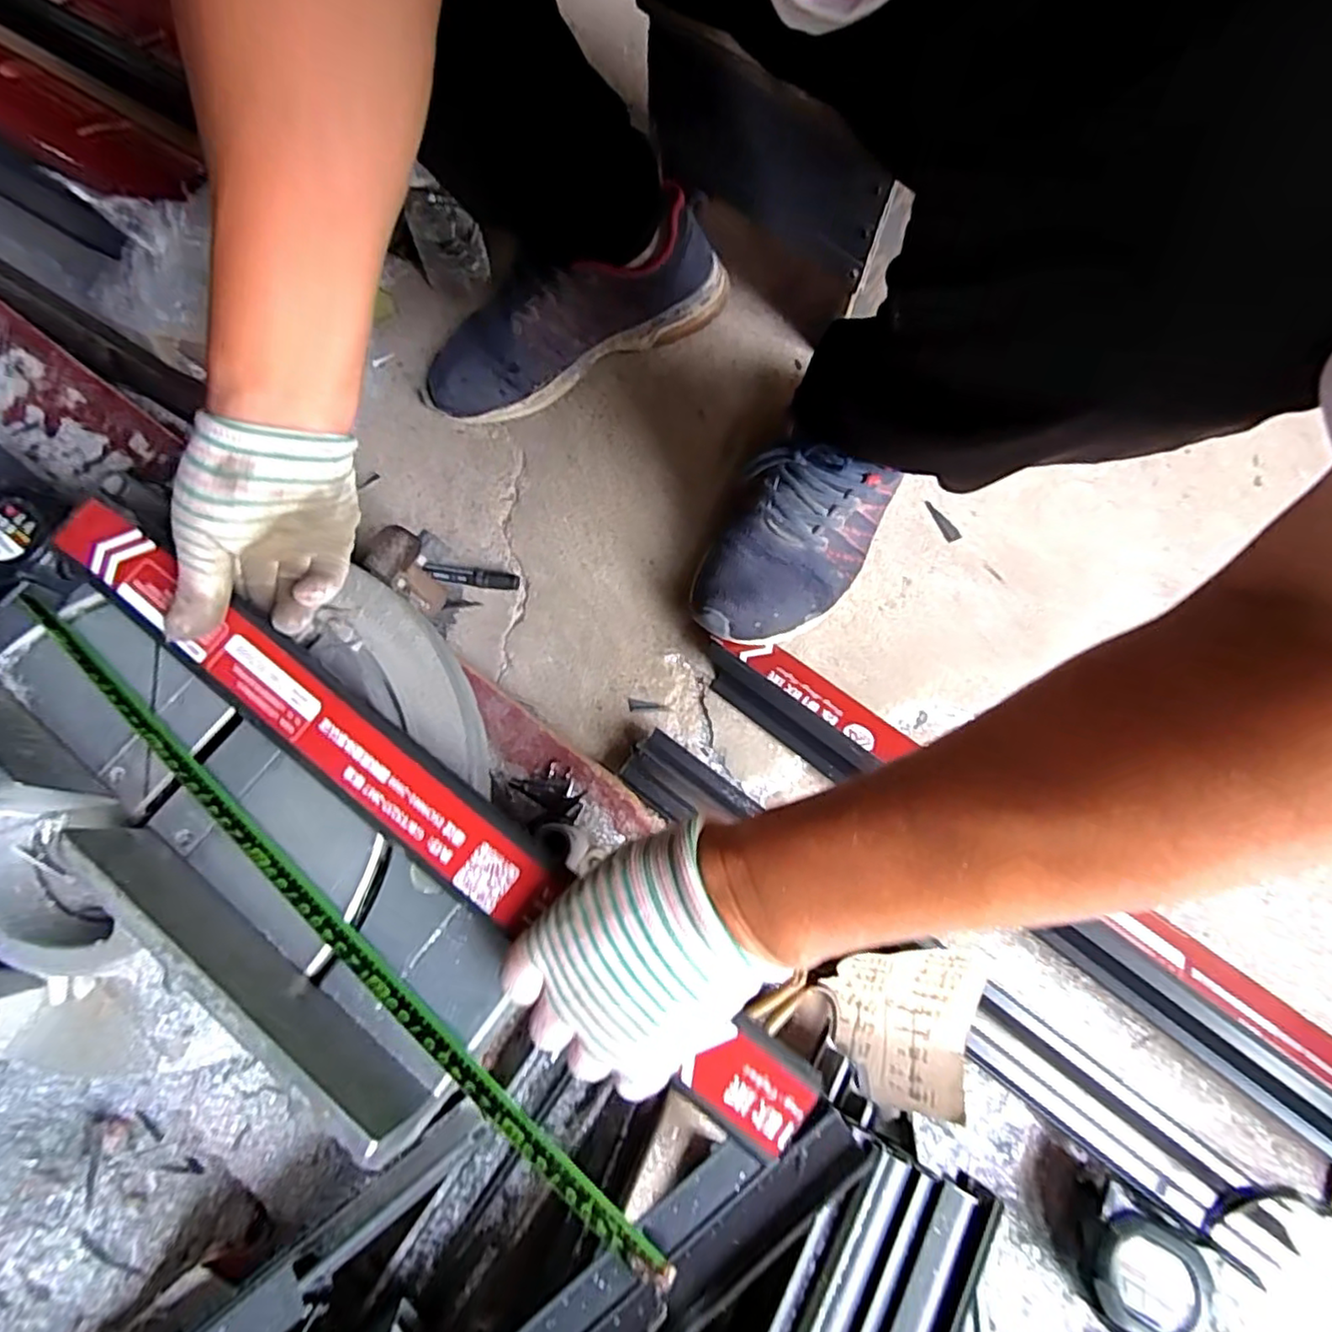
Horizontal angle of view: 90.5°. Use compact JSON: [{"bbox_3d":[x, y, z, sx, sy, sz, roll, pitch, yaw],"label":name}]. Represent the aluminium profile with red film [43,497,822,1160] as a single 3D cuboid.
[{"bbox_3d":[-0.147,0.072,0.372,0.516,0.054,0.054,35,74,10],"label":"aluminium profile with red film"}]

